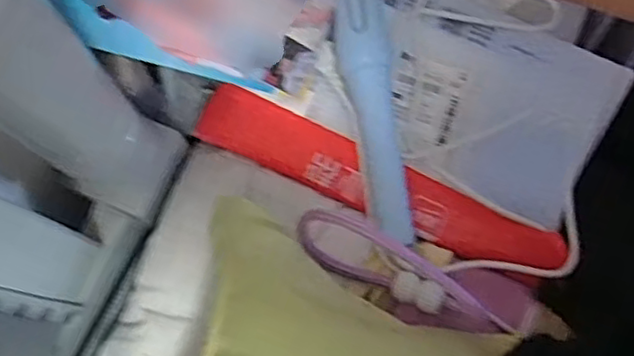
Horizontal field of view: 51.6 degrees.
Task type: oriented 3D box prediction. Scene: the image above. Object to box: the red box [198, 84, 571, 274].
[{"bbox_3d":[0.054,0.006,0.600,0.348,0.022,0.056,26,76,6],"label":"red box"}]

